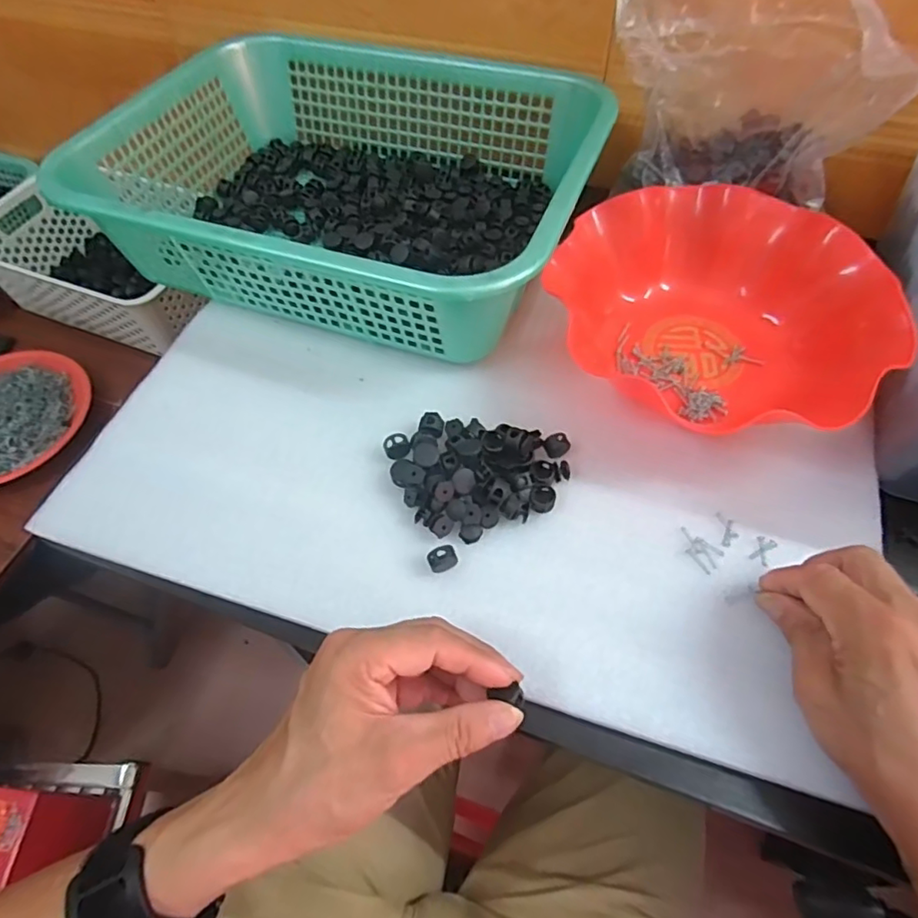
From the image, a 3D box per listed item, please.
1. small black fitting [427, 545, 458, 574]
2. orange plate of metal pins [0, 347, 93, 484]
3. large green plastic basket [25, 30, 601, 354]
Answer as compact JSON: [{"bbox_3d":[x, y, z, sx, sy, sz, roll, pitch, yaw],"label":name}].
[{"bbox_3d":[-0.009,0.061,0.348,0.017,0.013,0.012,-22,61,-11],"label":"small black fitting"},{"bbox_3d":[-0.549,-0.057,0.683,0.197,0.023,0.188,-1,59,1],"label":"orange plate of metal pins"},{"bbox_3d":[-0.088,-0.238,0.479,0.385,0.094,0.292,19,62,13],"label":"large green plastic basket"}]

